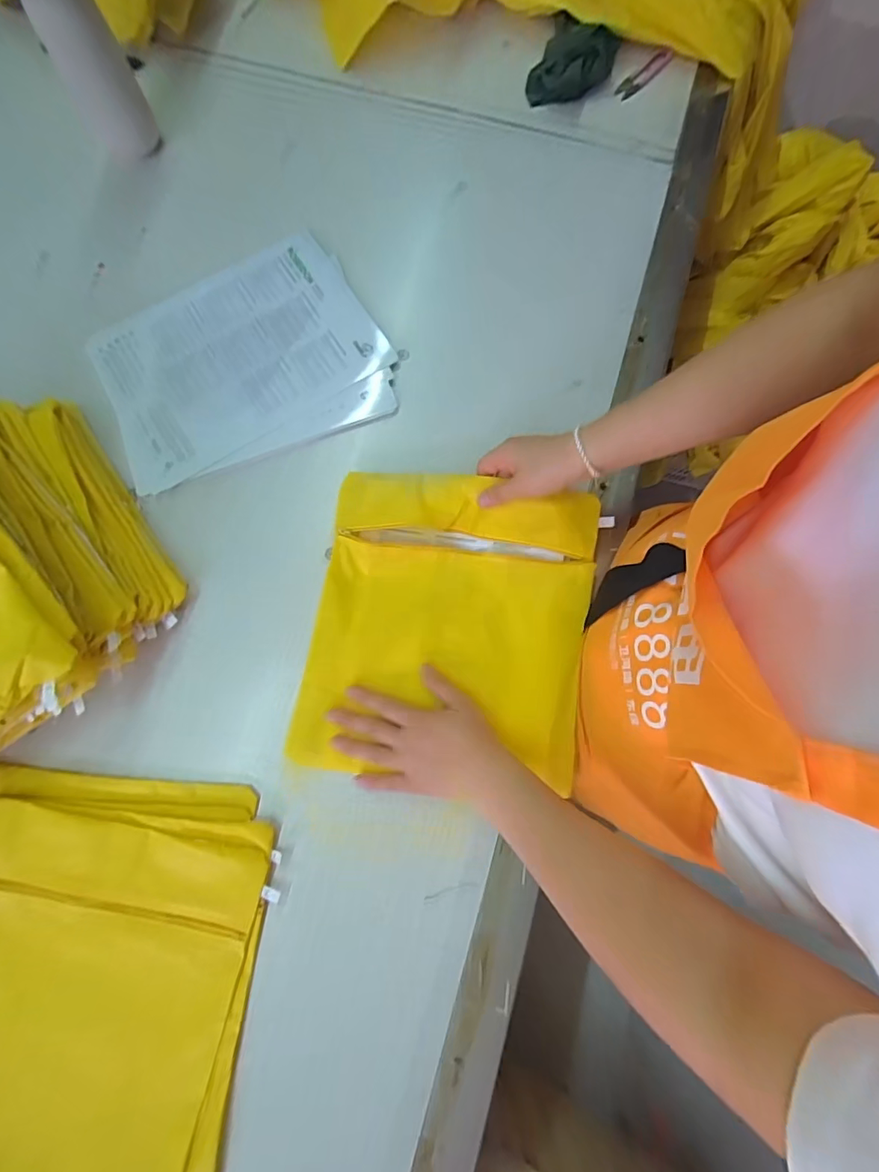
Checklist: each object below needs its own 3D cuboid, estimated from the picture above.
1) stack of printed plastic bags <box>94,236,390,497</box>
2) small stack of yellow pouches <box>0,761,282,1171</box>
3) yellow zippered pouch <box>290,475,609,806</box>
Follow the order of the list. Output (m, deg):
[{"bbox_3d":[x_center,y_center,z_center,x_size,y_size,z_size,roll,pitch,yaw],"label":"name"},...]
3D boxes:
[{"bbox_3d":[-0.217,-0.253,0.523,0.294,0.005,0.236,-23,81,-5],"label":"stack of printed plastic bags"},{"bbox_3d":[-0.304,0.339,0.406,0.282,0.021,0.330,9,80,1],"label":"small stack of yellow pouches"},{"bbox_3d":[0.011,0.036,0.460,0.256,0.028,0.287,9,80,1],"label":"yellow zippered pouch"}]

